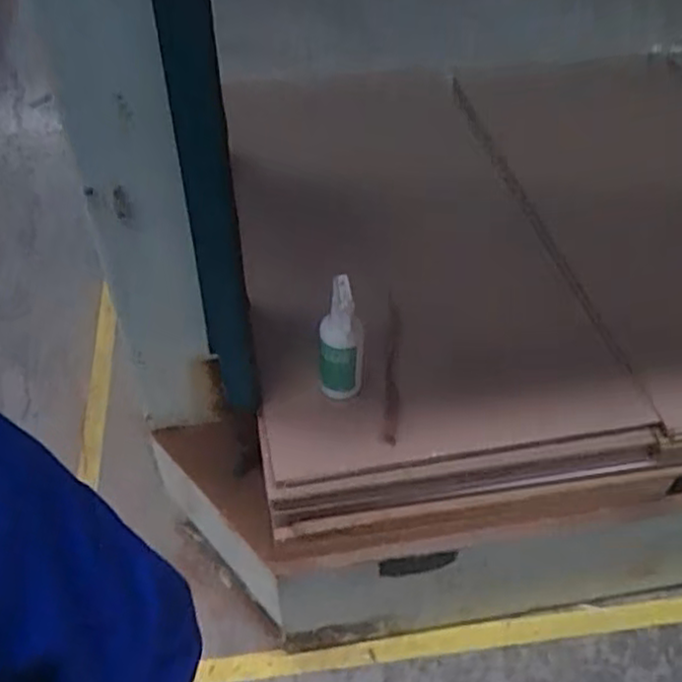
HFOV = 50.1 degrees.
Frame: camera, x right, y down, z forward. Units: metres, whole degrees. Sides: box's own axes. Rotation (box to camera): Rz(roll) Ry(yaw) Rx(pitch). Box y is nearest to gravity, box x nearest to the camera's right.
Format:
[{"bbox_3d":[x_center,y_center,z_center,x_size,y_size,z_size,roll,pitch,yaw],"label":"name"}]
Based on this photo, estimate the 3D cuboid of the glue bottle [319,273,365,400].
[{"bbox_3d":[-0.001,0.009,1.105,0.070,0.238,0.047,1,46,-1],"label":"glue bottle"}]

